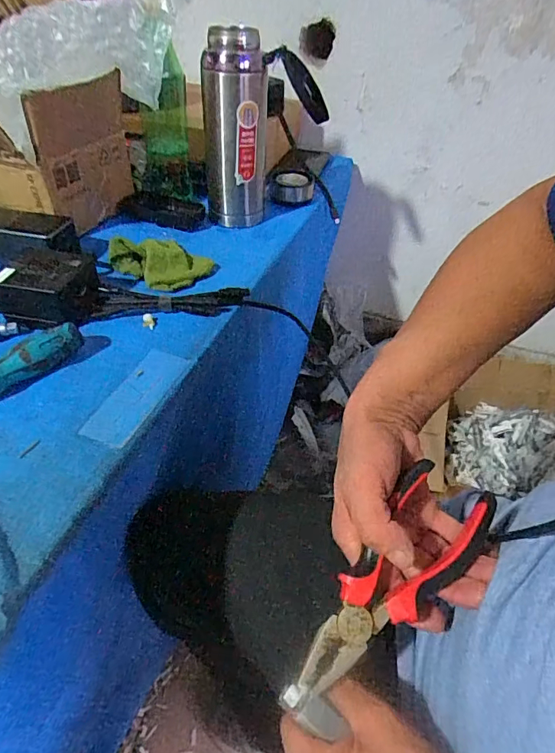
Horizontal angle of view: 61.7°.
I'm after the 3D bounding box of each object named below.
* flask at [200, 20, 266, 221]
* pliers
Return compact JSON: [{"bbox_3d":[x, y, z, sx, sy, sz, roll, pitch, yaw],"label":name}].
[{"bbox_3d":[-0.055,-0.314,0.602,0.081,0.215,0.074,-2,42,-8],"label":"flask"},{"bbox_3d":[0.070,0.125,0.290,0.055,0.020,0.163,36,74,29],"label":"pliers"}]

